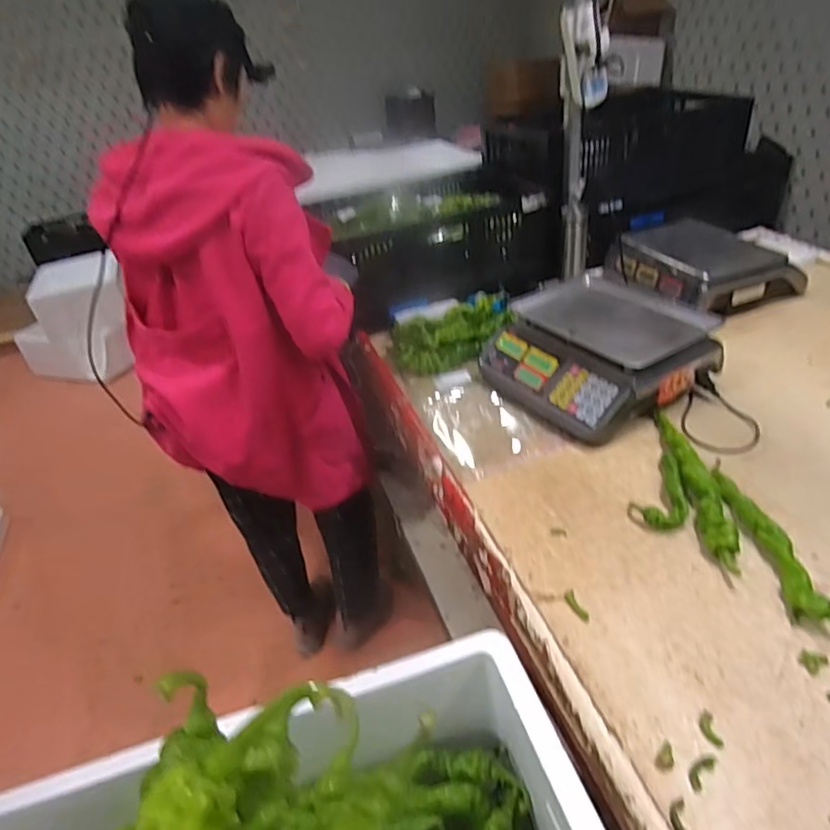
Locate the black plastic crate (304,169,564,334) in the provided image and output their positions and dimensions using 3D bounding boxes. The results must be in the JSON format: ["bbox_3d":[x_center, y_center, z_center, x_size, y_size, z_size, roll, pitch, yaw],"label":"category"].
[{"bbox_3d":[0.043,-0.477,1.550,0.579,0.213,0.447,-16,34,-11],"label":"black plastic crate"}]

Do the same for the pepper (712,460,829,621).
[{"bbox_3d":[0.463,0.158,0.768,0.044,0.032,0.289,-7,34,1],"label":"pepper"}]

